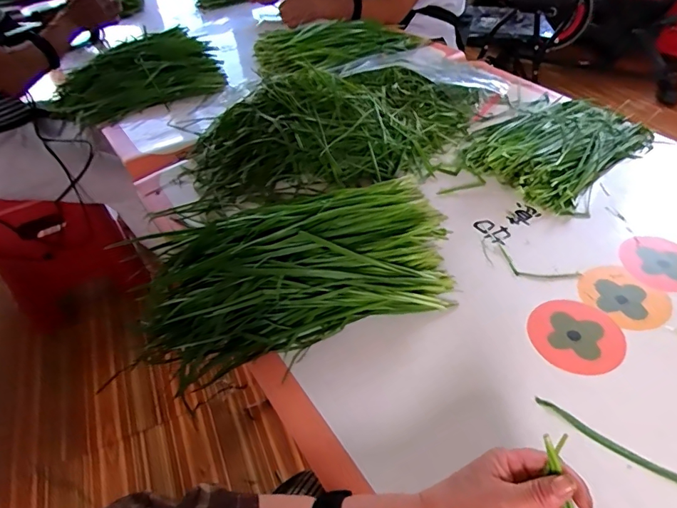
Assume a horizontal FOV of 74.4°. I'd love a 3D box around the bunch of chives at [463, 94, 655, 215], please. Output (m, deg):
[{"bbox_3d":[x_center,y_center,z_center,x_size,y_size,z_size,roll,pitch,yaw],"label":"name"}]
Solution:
[{"bbox_3d":[0.361,-0.197,0.741,0.334,0.053,0.223,-33,52,-26],"label":"bunch of chives"}]

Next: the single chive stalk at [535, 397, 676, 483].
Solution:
[{"bbox_3d":[0.249,0.172,0.403,0.141,0.004,0.013,27,52,27],"label":"single chive stalk"}]

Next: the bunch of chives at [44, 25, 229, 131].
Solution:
[{"bbox_3d":[-0.413,-0.368,0.928,0.345,0.087,0.193,-26,49,-21],"label":"bunch of chives"}]

